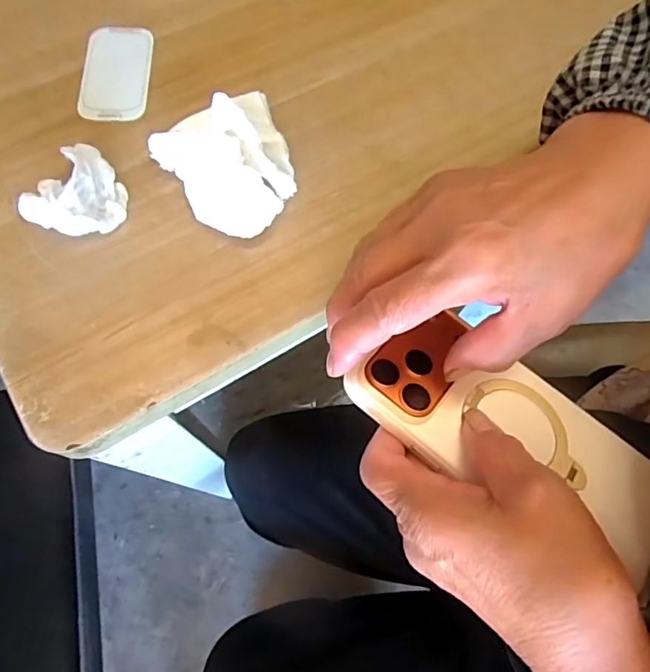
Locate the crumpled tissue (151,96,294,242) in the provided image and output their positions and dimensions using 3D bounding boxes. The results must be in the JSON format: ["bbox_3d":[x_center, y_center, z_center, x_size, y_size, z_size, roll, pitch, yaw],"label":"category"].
[{"bbox_3d":[-0.053,-0.098,0.294,0.071,0.036,0.084,-25,72,-11],"label":"crumpled tissue"}]

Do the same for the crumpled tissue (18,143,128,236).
[{"bbox_3d":[-0.136,-0.079,0.289,0.043,0.023,0.052,31,71,10],"label":"crumpled tissue"}]

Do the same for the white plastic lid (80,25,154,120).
[{"bbox_3d":[-0.136,-0.174,0.336,0.040,0.005,0.078,-1,69,-2],"label":"white plastic lid"}]

